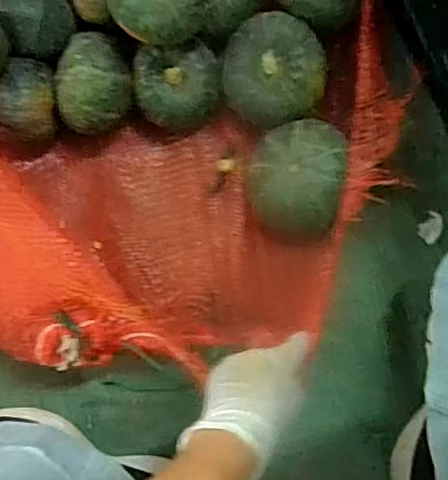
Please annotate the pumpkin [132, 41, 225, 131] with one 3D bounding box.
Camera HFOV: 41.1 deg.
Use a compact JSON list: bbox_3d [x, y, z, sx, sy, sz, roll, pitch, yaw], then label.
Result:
[{"bbox_3d":[-0.044,-0.158,0.622,0.083,0.053,0.080,-11,89,3],"label":"pumpkin"}]

